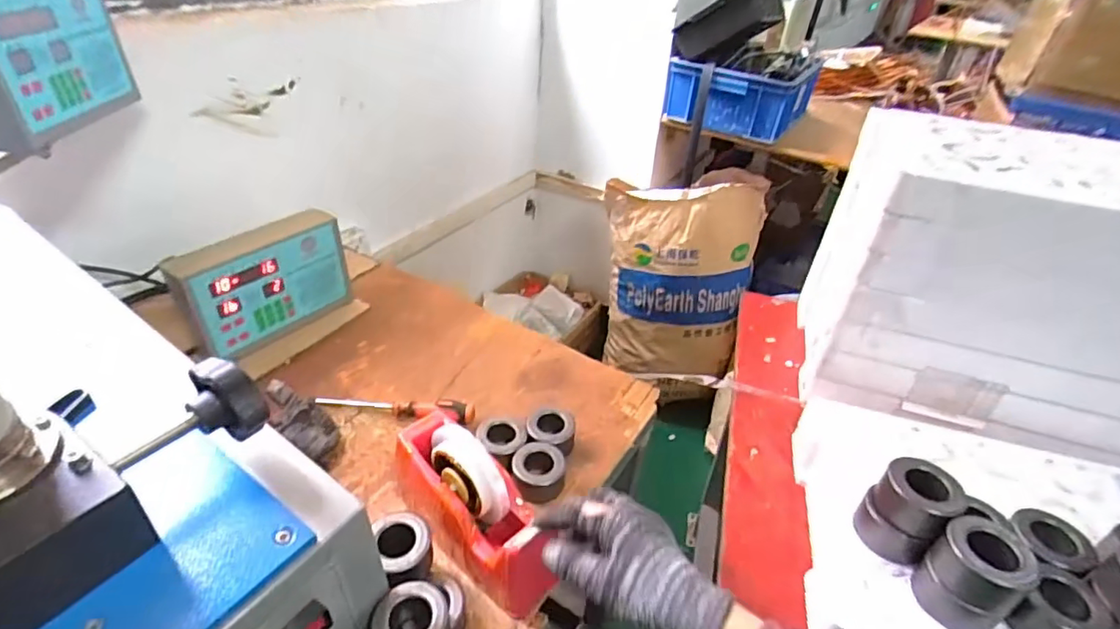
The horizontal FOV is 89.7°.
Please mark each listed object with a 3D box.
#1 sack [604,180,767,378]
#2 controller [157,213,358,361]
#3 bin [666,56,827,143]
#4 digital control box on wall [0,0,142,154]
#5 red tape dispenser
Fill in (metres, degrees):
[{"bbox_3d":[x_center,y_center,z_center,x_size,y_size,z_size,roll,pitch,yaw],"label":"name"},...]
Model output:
[{"bbox_3d":[0.302,-0.086,1.523,0.403,0.510,0.180,11,36,8],"label":"sack"},{"bbox_3d":[-0.415,-0.045,0.807,0.044,0.154,0.227,28,42,29],"label":"controller"},{"bbox_3d":[0.465,-0.575,1.450,0.305,0.139,0.270,23,40,24],"label":"bin"},{"bbox_3d":[-0.598,-0.298,0.652,0.057,0.149,0.227,-1,36,-8],"label":"digital control box on wall"},{"bbox_3d":[-0.086,0.193,0.567,0.199,0.111,0.066,30,43,31],"label":"red tape dispenser"}]

